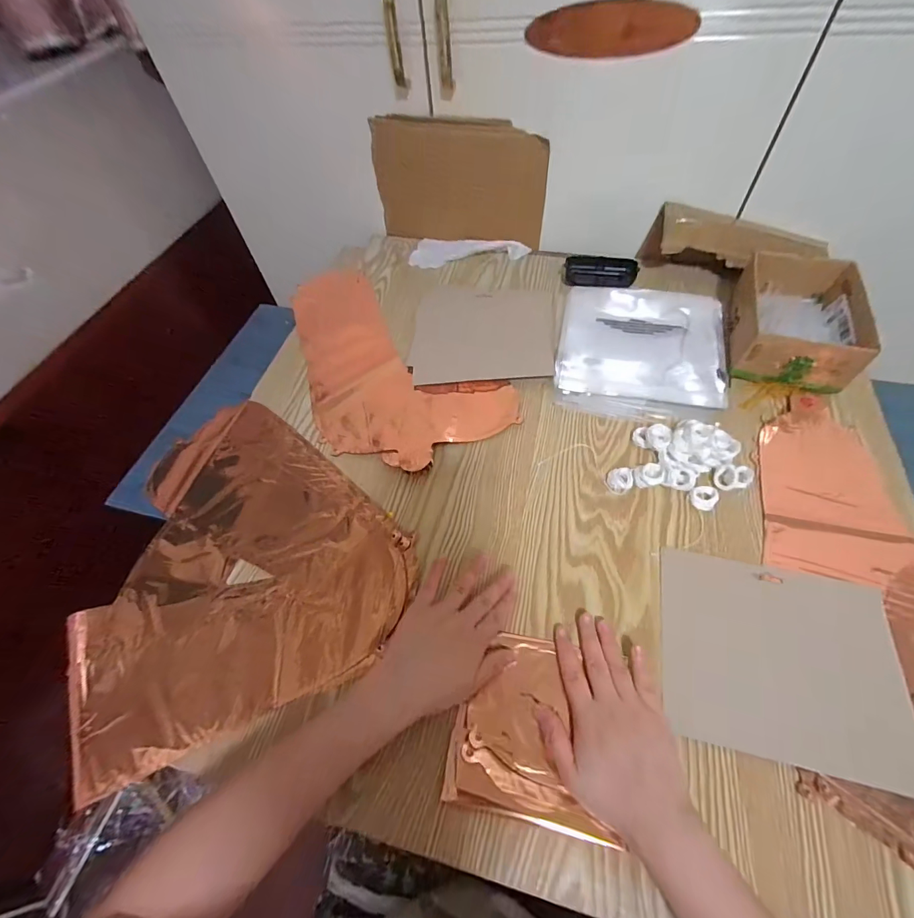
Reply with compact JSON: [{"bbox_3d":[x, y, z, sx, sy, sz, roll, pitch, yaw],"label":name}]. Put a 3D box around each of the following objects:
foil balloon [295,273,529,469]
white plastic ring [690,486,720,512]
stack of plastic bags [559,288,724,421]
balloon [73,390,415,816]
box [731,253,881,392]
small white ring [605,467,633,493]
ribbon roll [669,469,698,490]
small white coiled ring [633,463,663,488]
[{"bbox_3d":[-0.135,-0.140,0.601,0.217,0.010,0.437,-37,61,-19],"label":"foil balloon"},{"bbox_3d":[0.265,0.040,0.449,0.027,0.008,0.026,-2,56,3],"label":"white plastic ring"},{"bbox_3d":[0.248,-0.153,0.566,0.210,0.027,0.226,10,58,11],"label":"stack of plastic bags"},{"bbox_3d":[-0.248,0.089,0.464,0.318,0.015,0.371,-26,58,-13],"label":"balloon"},{"bbox_3d":[0.434,-0.182,0.541,0.128,0.068,0.193,14,58,13],"label":"box"},{"bbox_3d":[0.181,0.023,0.467,0.027,0.007,0.030,17,59,15],"label":"small white ring"},{"bbox_3d":[0.246,0.023,0.457,0.024,0.015,0.024,-2,56,3],"label":"ribbon roll"},{"bbox_3d":[0.211,0.018,0.464,0.029,0.014,0.026,-6,56,0],"label":"small white coiled ring"}]

